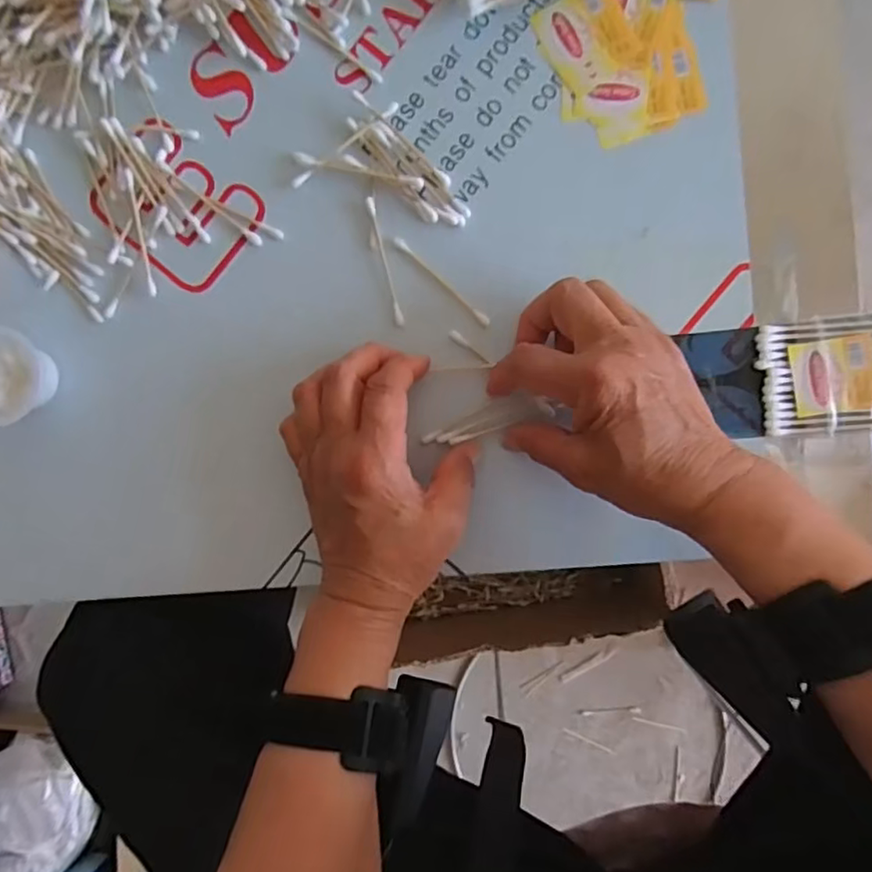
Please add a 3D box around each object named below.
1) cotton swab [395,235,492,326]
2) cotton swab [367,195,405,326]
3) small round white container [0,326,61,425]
[{"bbox_3d":[0.003,-0.087,0.346,0.071,0.004,0.006,43,94,0],"label":"cotton swab"},{"bbox_3d":[-0.029,-0.098,0.347,0.006,0.004,0.073,-13,92,4],"label":"cotton swab"},{"bbox_3d":[-0.246,-0.034,0.347,0.048,0.021,0.048,0,93,3],"label":"small round white container"}]

